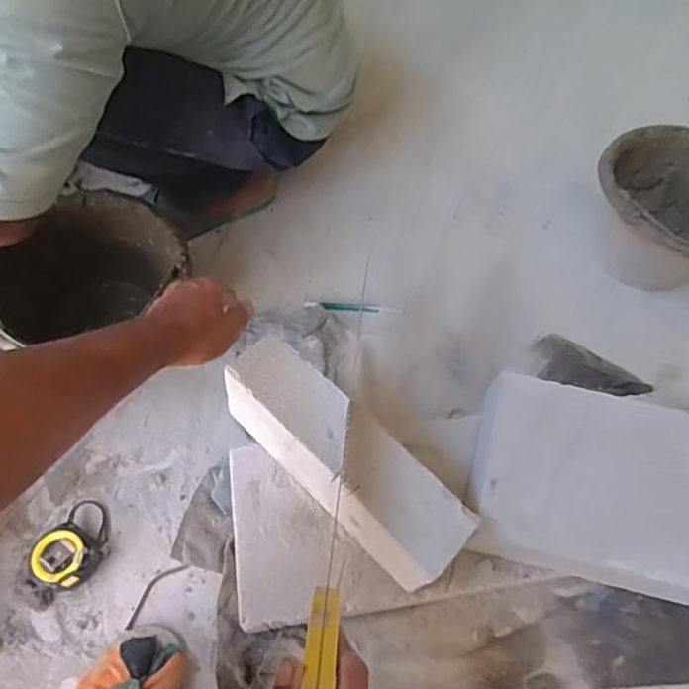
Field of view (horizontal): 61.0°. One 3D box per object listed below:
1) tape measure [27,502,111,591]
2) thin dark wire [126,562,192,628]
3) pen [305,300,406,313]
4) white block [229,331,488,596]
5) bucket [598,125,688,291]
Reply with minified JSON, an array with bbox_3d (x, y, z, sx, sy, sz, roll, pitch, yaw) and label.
[{"bbox_3d":[-0.325,0.241,0.700,0.067,0.047,0.108,22,63,10],"label":"tape measure"},{"bbox_3d":[-0.228,0.297,0.704,0.023,0.004,0.091,37,66,16],"label":"thin dark wire"},{"bbox_3d":[0.016,-0.058,0.900,0.152,0.006,0.014,5,61,0],"label":"pen"},{"bbox_3d":[-0.007,0.117,0.609,0.094,0.060,0.295,-40,70,-21],"label":"white block"},{"bbox_3d":[0.498,-0.196,0.907,0.241,0.160,0.237,1,61,-2],"label":"bucket"}]

